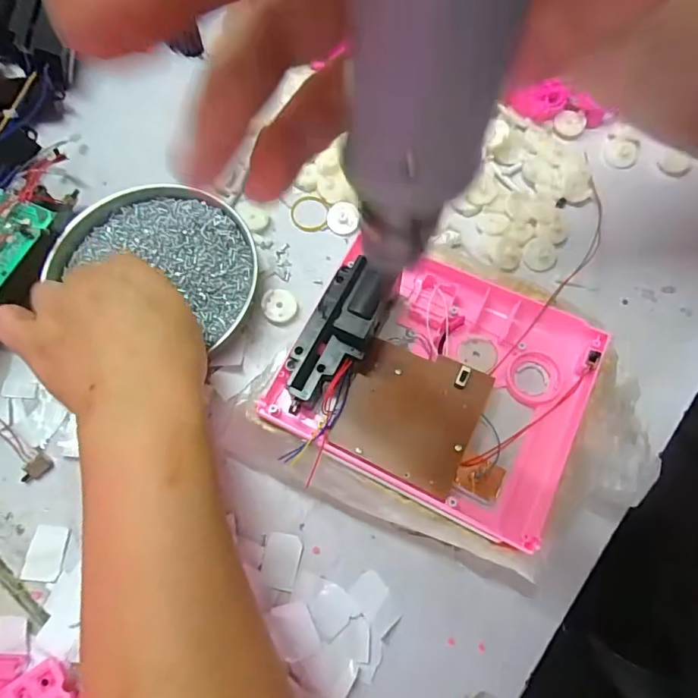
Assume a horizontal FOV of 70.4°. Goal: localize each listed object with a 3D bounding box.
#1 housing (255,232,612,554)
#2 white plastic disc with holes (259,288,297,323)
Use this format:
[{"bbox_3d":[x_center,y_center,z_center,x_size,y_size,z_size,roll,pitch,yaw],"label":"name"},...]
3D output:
[{"bbox_3d":[0.050,0.013,0.283,0.159,0.023,0.136,25,73,8],"label":"housing"},{"bbox_3d":[-0.047,-0.029,0.337,0.023,0.010,0.022,0,71,0],"label":"white plastic disc with holes"}]

